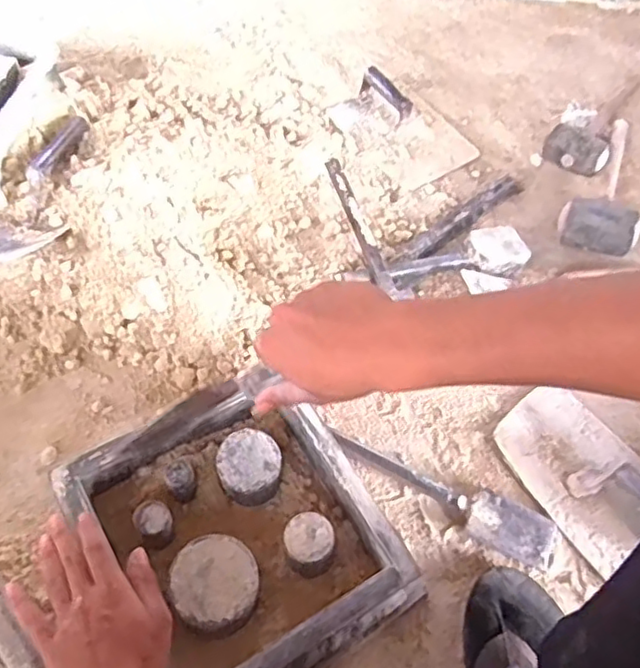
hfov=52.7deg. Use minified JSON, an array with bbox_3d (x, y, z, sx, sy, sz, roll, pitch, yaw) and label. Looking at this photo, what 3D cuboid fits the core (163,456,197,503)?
[{"bbox_3d":[-0.130,0.137,0.604,0.027,0.036,0.028,4,57,-5],"label":"core"}]

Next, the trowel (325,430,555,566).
[{"bbox_3d":[0.134,0.175,0.709,0.259,0.024,0.057,24,61,10],"label":"trowel"}]

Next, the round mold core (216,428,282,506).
[{"bbox_3d":[-0.068,0.128,0.623,0.060,0.047,0.061,4,57,-5],"label":"round mold core"}]

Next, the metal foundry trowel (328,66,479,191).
[{"bbox_3d":[0.133,-0.338,1.028,0.172,0.066,0.210,-36,68,-22],"label":"metal foundry trowel"}]

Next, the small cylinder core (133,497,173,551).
[{"bbox_3d":[-0.149,0.171,0.585,0.031,0.042,0.033,4,57,-5],"label":"small cylinder core"}]

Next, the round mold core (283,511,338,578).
[{"bbox_3d":[-0.009,0.191,0.586,0.043,0.049,0.046,4,57,-5],"label":"round mold core"}]

